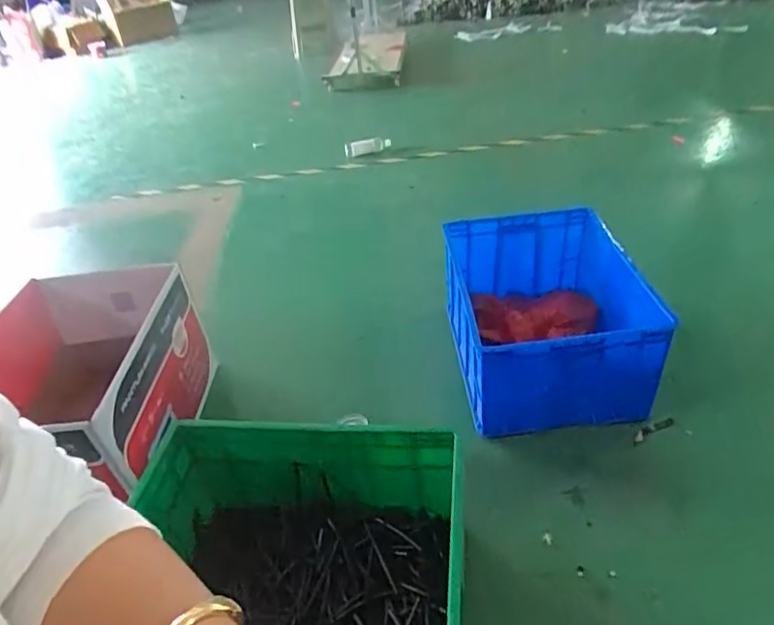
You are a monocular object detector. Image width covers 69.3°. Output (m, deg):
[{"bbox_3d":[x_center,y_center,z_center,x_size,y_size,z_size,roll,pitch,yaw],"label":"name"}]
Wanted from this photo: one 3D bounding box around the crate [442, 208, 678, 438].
[{"bbox_3d":[0.387,0.014,1.396,0.452,0.304,0.520,-2,37,7],"label":"crate"}]

